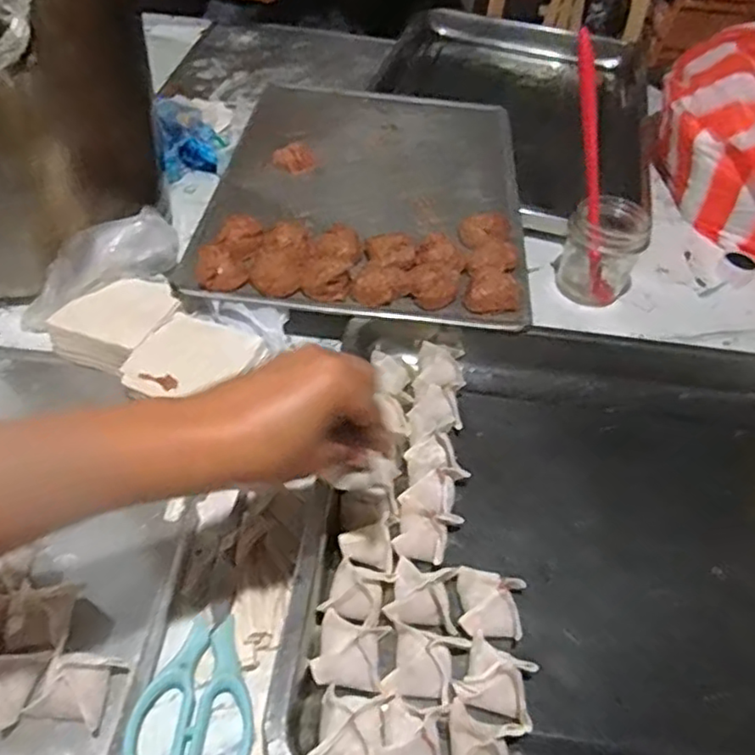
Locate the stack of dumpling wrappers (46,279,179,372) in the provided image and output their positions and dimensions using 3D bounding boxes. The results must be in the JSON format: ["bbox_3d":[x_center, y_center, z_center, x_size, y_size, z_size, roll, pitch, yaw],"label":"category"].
[{"bbox_3d":[-0.223,-0.049,0.574,0.082,0.024,0.101,30,51,19],"label":"stack of dumpling wrappers"}]

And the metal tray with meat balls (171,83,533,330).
[{"bbox_3d":[-0.007,-0.226,0.739,0.330,0.040,0.462,7,47,0],"label":"metal tray with meat balls"}]

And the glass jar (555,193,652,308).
[{"bbox_3d":[0.236,-0.133,0.682,0.074,0.097,0.074,4,47,-4],"label":"glass jar"}]

